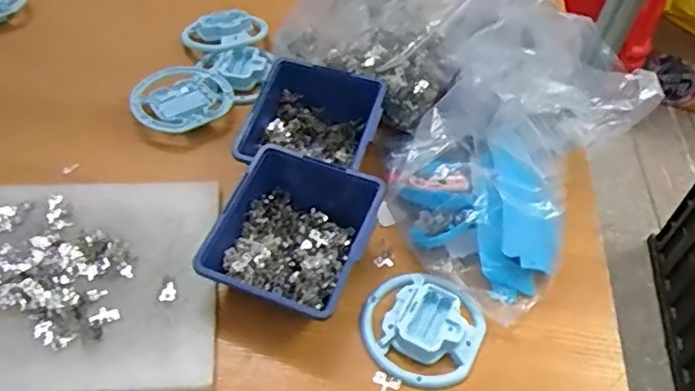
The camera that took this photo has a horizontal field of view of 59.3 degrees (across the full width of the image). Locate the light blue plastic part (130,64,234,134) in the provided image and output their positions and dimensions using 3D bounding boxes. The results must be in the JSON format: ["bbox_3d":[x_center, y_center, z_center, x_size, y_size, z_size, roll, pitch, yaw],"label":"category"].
[{"bbox_3d":[-0.184,-0.110,0.672,0.108,0.016,0.100,3,49,-3],"label":"light blue plastic part"}]

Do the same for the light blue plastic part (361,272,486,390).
[{"bbox_3d":[0.061,0.108,0.504,0.097,0.017,0.093,3,49,-3],"label":"light blue plastic part"}]

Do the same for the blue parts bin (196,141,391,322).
[{"bbox_3d":[-0.045,0.037,0.521,0.121,0.058,0.139,20,50,12],"label":"blue parts bin"}]

